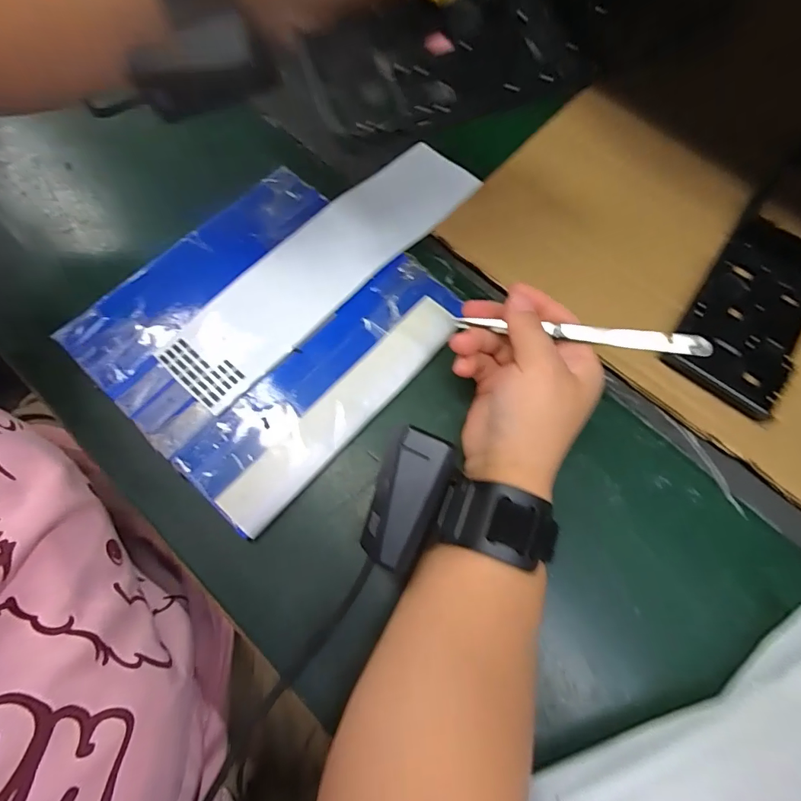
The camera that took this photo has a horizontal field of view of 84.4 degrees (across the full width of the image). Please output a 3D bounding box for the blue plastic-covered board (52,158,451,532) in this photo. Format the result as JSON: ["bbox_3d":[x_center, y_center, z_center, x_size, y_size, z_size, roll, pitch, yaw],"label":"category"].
[{"bbox_3d":[-0.090,-0.050,0.298,0.192,0.007,0.199,40,75,11],"label":"blue plastic-covered board"}]

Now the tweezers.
[{"bbox_3d":[0.097,-0.039,0.252,0.135,0.004,0.013,10,66,23],"label":"tweezers"}]

